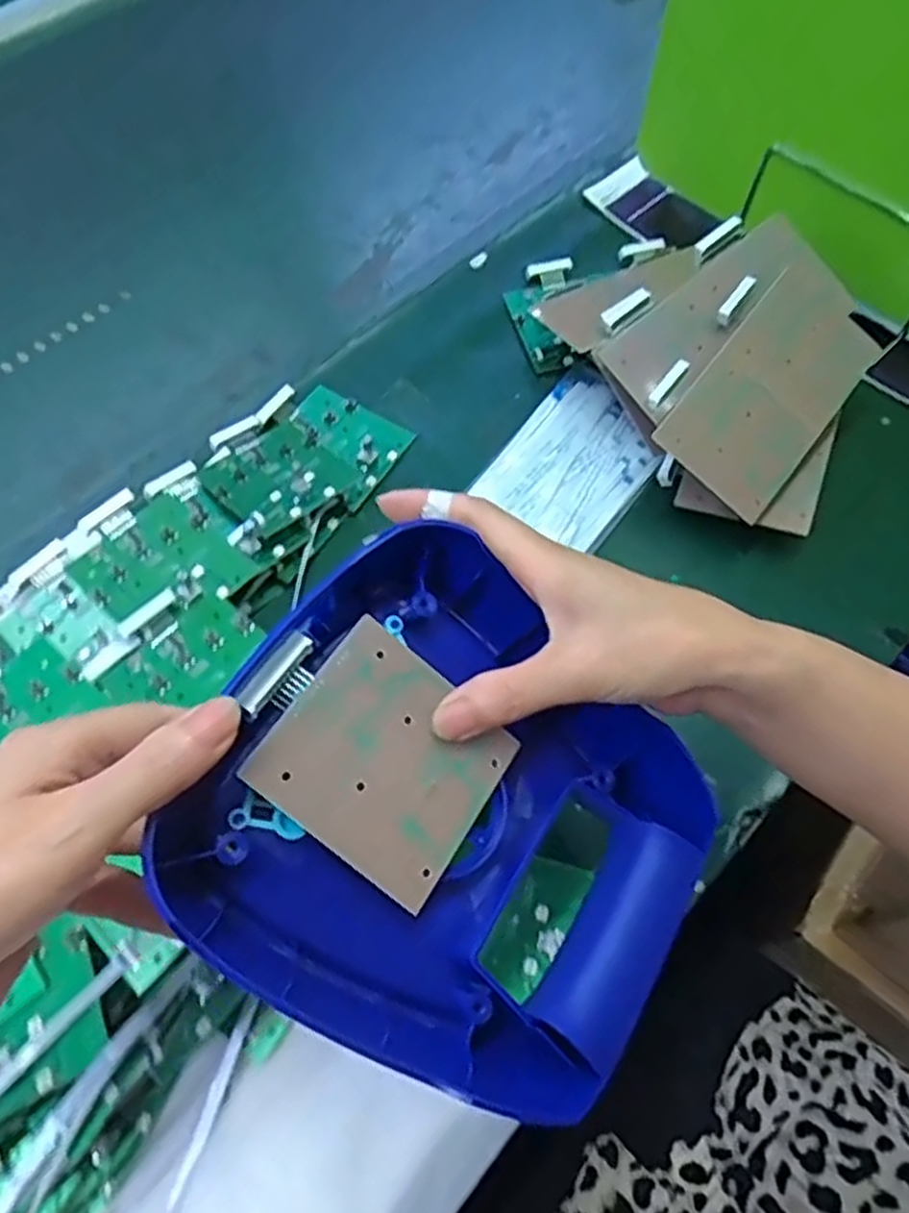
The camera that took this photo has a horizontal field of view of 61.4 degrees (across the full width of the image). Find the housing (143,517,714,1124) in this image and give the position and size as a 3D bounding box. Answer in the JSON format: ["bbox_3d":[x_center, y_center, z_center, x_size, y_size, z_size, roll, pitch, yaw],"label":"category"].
[{"bbox_3d":[0.002,0.072,0.274,0.174,0.066,0.167,30,66,14],"label":"housing"}]

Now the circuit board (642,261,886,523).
[{"bbox_3d":[0.185,-0.133,0.462,0.093,0.012,0.145,41,79,-4],"label":"circuit board"}]

